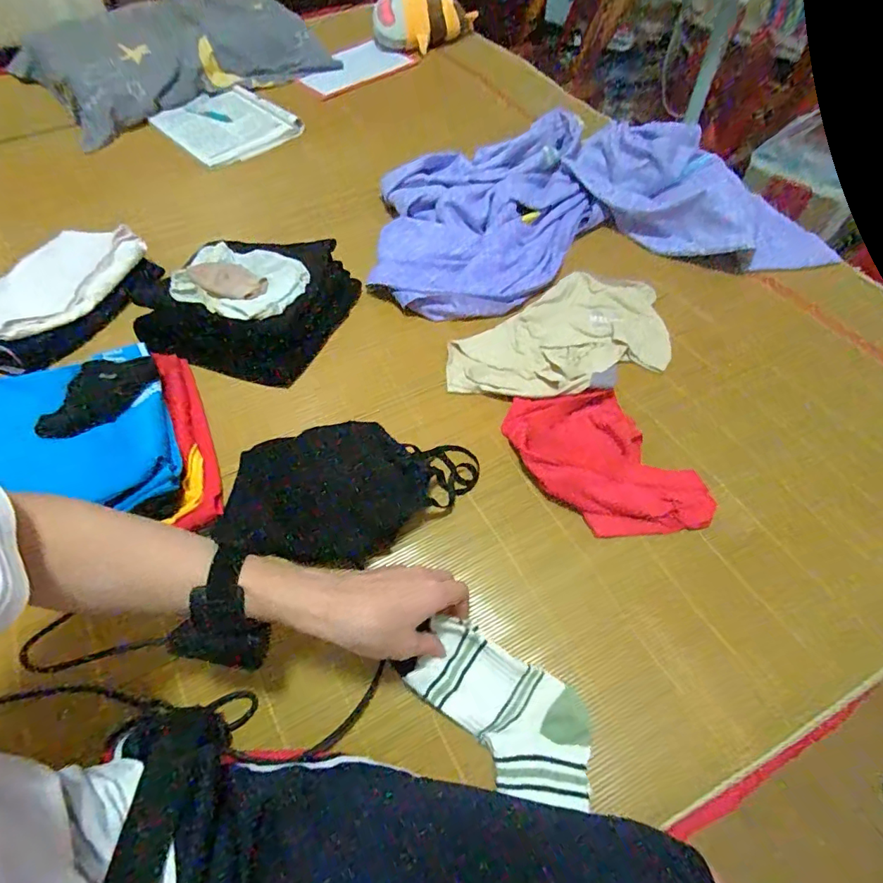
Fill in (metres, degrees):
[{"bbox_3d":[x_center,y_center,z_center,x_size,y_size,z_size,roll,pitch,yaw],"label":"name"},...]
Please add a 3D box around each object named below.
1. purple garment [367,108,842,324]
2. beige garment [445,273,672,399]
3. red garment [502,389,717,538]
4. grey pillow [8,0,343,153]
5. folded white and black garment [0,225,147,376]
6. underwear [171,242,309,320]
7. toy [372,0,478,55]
[{"bbox_3d":[0.227,-0.423,0.831,0.705,0.072,0.443,-9,59,-5],"label":"purple garment"},{"bbox_3d":[0.173,-0.138,0.676,0.329,0.025,0.187,-32,63,-17],"label":"beige garment"},{"bbox_3d":[0.176,0.025,0.566,0.140,0.029,0.217,-25,62,-14],"label":"red garment"},{"bbox_3d":[-0.582,-0.868,1.135,0.651,0.191,0.246,-26,59,-16],"label":"grey pillow"},{"bbox_3d":[-0.564,-0.216,0.737,0.194,0.060,0.275,9,59,6],"label":"folded white and black garment"},{"bbox_3d":[-0.287,-0.222,0.687,0.193,0.034,0.130,24,62,15],"label":"underwear"},{"bbox_3d":[-0.040,-1.084,1.277,0.267,0.147,0.104,-19,60,-25],"label":"toy"}]

